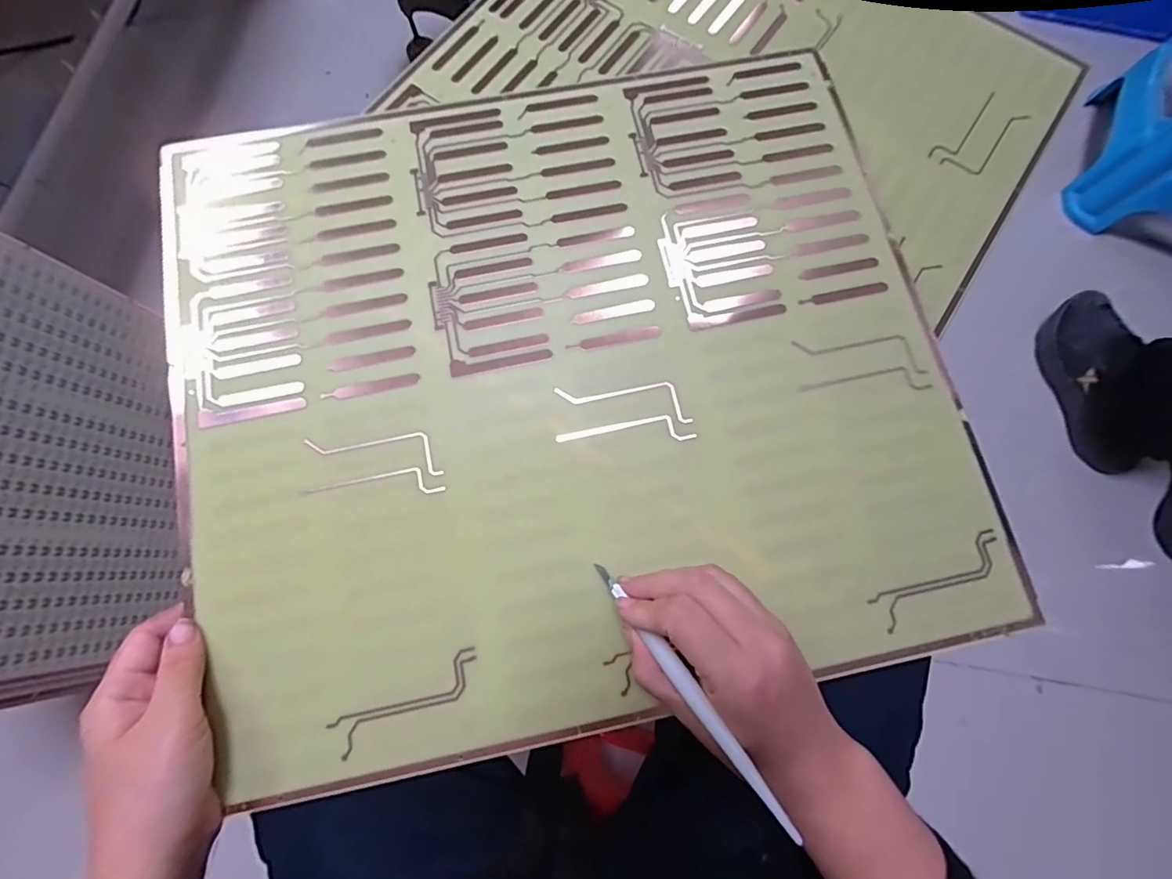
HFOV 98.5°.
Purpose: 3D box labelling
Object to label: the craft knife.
[{"bbox_3d":[0.046,0.118,0.253,0.008,0.012,0.146,-35,52,-8],"label":"craft knife"}]

